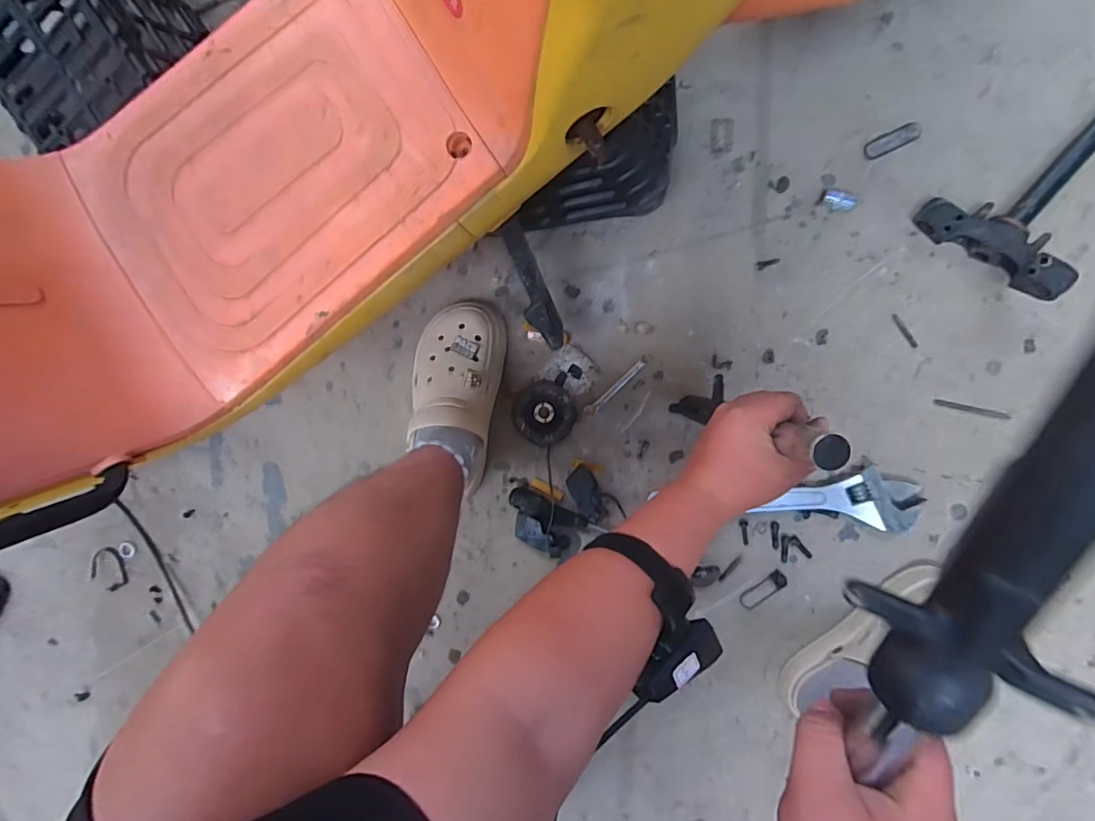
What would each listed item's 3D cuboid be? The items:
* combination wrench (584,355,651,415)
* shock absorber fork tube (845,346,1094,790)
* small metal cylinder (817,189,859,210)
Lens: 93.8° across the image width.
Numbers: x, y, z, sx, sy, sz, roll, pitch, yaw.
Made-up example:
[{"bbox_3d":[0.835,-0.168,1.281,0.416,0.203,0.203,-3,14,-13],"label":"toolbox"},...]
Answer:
[{"bbox_3d":[0.098,-0.035,0.710,0.114,0.007,0.015,-43,88,9],"label":"combination wrench"},{"bbox_3d":[0.169,0.068,0.195,0.062,0.034,0.264,8,120,7],"label":"shock absorber fork tube"},{"bbox_3d":[0.373,-0.269,0.655,0.049,0.015,0.022,16,97,6],"label":"small metal cylinder"}]

